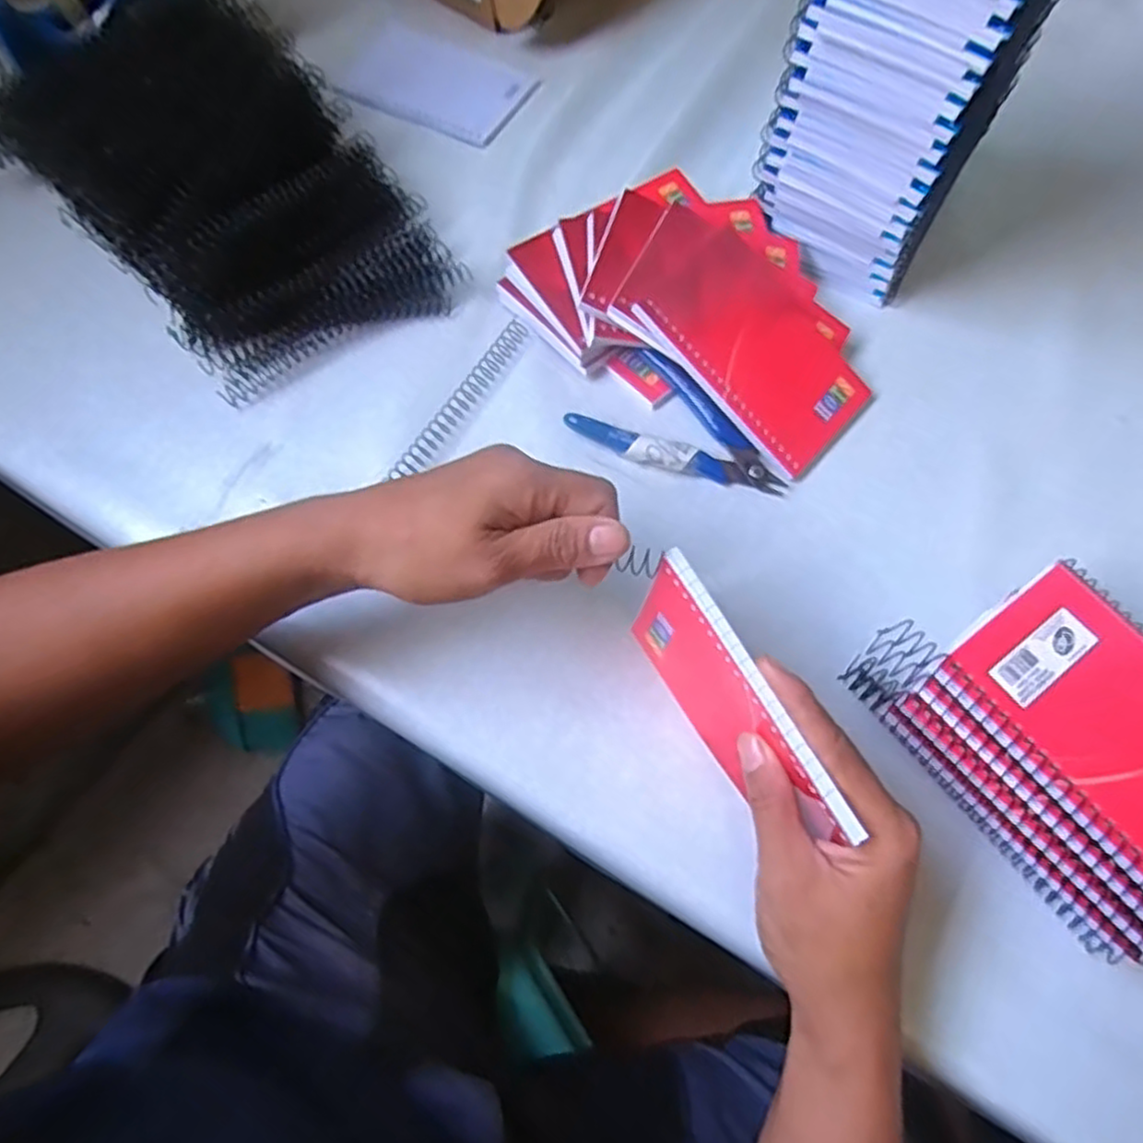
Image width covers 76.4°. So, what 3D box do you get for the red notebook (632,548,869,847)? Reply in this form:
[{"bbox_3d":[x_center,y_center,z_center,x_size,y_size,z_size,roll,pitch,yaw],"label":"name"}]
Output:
[{"bbox_3d":[0.067,0.059,0.316,0.011,0.082,0.127,-25,70,-17],"label":"red notebook"}]

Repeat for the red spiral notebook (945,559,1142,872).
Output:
[{"bbox_3d":[0.229,0.065,0.292,0.087,0.009,0.135,-32,71,-13],"label":"red spiral notebook"}]

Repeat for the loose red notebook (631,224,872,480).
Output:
[{"bbox_3d":[0.107,-0.127,0.414,0.130,0.006,0.086,46,71,-6],"label":"loose red notebook"}]

